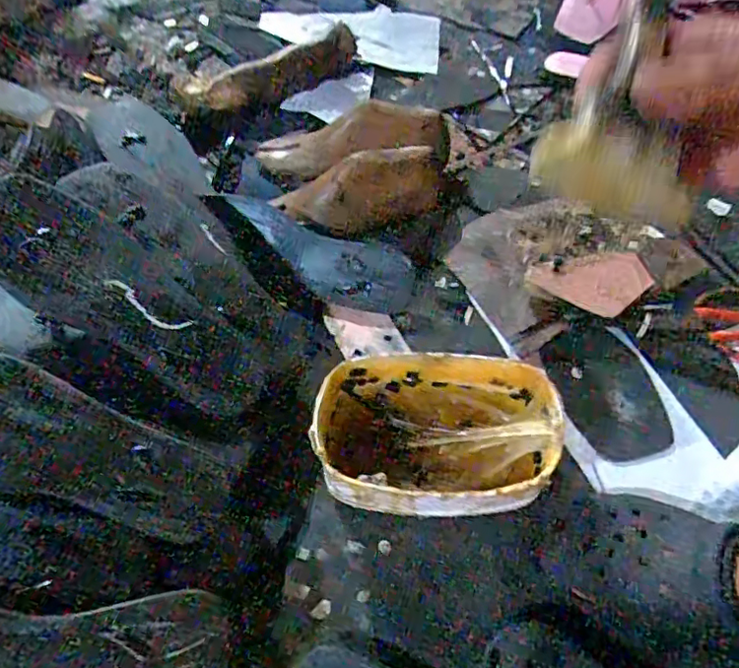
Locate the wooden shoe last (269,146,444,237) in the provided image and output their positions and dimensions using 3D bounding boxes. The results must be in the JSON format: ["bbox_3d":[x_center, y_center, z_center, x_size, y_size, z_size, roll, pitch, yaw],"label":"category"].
[{"bbox_3d":[-0.008,-0.168,0.654,0.192,0.070,0.078,-12,61,4],"label":"wooden shoe last"}]

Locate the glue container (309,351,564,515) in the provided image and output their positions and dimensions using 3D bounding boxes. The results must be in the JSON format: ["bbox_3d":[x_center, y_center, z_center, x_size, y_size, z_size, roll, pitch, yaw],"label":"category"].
[{"bbox_3d":[0.053,0.091,0.501,0.195,0.091,0.133,8,60,2],"label":"glue container"}]

